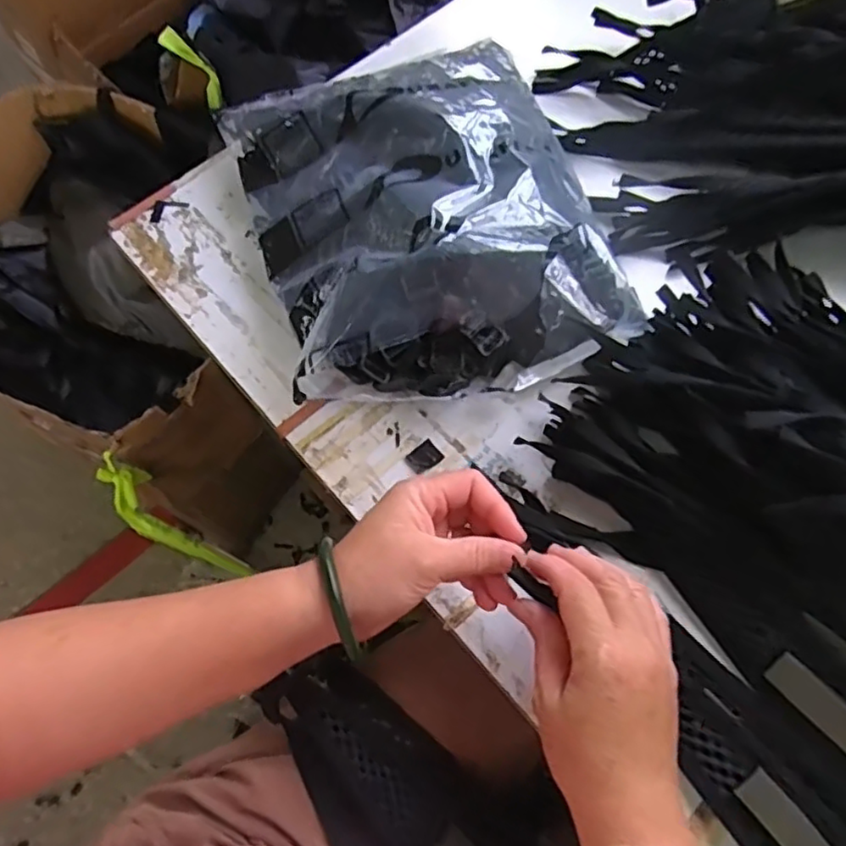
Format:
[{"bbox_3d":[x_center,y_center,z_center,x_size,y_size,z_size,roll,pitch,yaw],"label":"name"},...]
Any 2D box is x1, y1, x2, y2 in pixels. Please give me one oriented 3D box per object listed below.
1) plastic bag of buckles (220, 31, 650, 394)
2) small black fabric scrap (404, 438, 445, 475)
[{"bbox_3d":[-0.005,-0.173,0.506,0.261,0.093,0.308,-14,67,-3],"label":"plastic bag of buckles"},{"bbox_3d":[0.001,0.025,0.475,0.025,0.004,0.019,-39,70,-13],"label":"small black fabric scrap"}]

